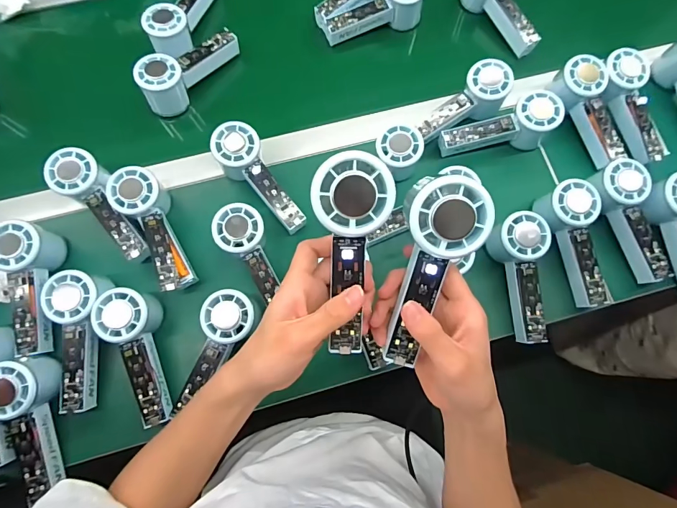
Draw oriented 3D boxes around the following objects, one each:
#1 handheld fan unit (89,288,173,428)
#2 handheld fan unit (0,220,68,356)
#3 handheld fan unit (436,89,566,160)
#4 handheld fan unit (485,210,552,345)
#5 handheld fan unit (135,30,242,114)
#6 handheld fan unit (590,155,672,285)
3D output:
[{"bbox_3d":[-0.214,0.110,0.440,0.050,0.059,0.143,-27,78,-7],"label":"handheld fan unit"},{"bbox_3d":[-0.345,0.037,0.452,0.051,0.056,0.146,-16,77,-4],"label":"handheld fan unit"},{"bbox_3d":[0.209,-0.162,0.523,0.146,0.057,0.049,-14,77,-4],"label":"handheld fan unit"},{"bbox_3d":[0.214,0.027,0.477,0.063,0.051,0.147,-7,92,-2],"label":"handheld fan unit"},{"bbox_3d":[-0.207,-0.260,0.546,0.049,0.064,0.150,38,79,8],"label":"handheld fan unit"},{"bbox_3d":[0.360,-0.040,0.496,0.057,0.054,0.152,-19,92,-5],"label":"handheld fan unit"}]

